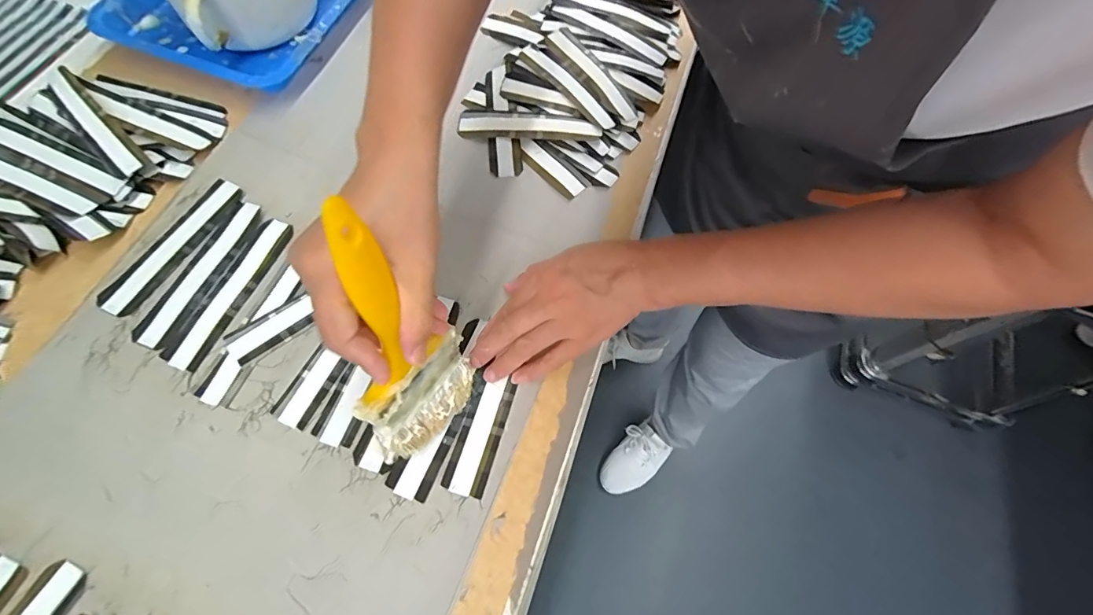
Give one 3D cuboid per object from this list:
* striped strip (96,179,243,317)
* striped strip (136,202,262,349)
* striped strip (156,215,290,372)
[{"bbox_3d":[-0.321,-0.055,0.399,0.030,0.006,0.141,25,68,7],"label":"striped strip"},{"bbox_3d":[-0.294,-0.032,0.396,0.032,0.004,0.143,20,67,5],"label":"striped strip"},{"bbox_3d":[-0.263,-0.015,0.390,0.032,0.004,0.142,21,67,6],"label":"striped strip"}]

